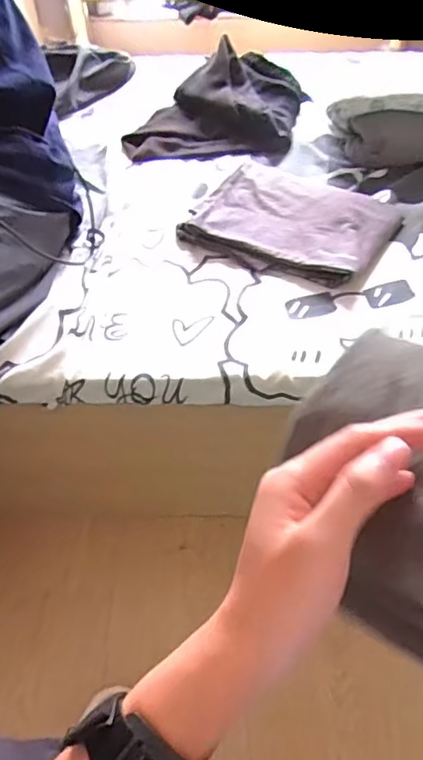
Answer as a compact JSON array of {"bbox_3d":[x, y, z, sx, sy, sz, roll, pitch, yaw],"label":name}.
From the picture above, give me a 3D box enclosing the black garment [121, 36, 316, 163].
[{"bbox_3d":[0.015,-0.513,1.080,0.283,0.088,0.277,9,51,10],"label":"black garment"}]

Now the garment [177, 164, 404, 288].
[{"bbox_3d":[0.123,-0.237,0.880,0.273,0.028,0.198,21,54,19],"label":"garment"}]

